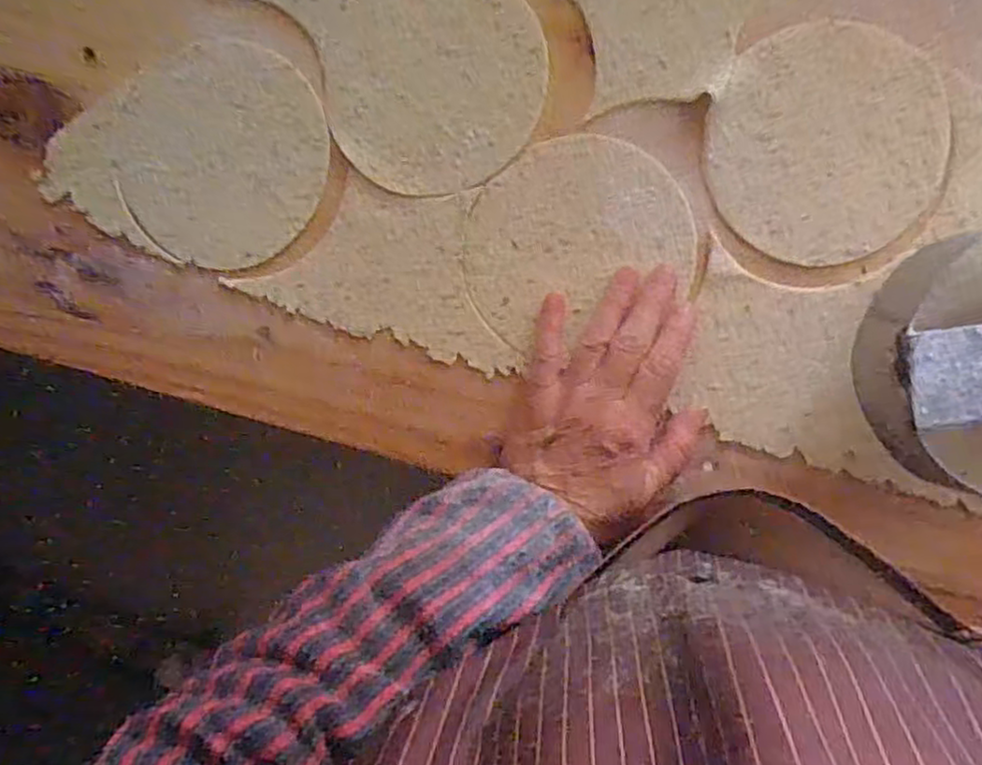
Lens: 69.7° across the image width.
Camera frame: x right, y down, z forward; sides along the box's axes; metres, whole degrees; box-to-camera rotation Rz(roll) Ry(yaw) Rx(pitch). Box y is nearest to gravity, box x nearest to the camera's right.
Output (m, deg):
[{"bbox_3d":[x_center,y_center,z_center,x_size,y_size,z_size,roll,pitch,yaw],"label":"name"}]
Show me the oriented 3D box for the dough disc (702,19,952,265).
[{"bbox_3d":[0.193,-0.139,0.407,0.131,0.005,0.131,0,93,5],"label":"dough disc"}]

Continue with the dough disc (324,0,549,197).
[{"bbox_3d":[-0.035,-0.184,0.427,0.130,0.004,0.133,0,93,5],"label":"dough disc"}]

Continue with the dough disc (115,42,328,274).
[{"bbox_3d":[-0.174,-0.145,0.450,0.139,0.008,0.135,0,93,5],"label":"dough disc"}]

